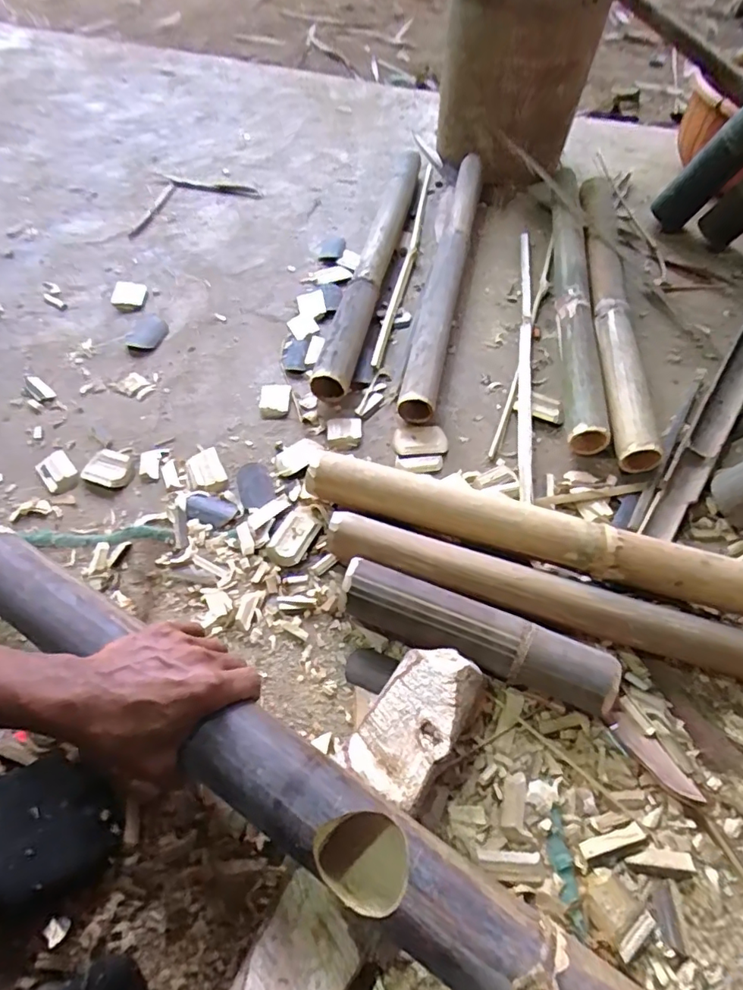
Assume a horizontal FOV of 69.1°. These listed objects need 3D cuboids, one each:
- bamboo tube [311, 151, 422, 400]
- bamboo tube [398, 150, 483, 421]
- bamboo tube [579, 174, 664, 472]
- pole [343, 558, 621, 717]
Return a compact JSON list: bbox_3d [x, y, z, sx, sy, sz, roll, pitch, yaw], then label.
[{"bbox_3d":[0.006,-0.391,0.882,0.064,0.057,0.616,11,57,7],"label":"bamboo tube"},{"bbox_3d":[0.123,-0.365,0.870,0.056,0.049,0.633,11,57,6],"label":"bamboo tube"},{"bbox_3d":[0.361,-0.303,0.822,0.064,0.058,0.632,6,57,3],"label":"bamboo tube"},{"bbox_3d":[0.096,0.137,0.517,0.254,0.064,0.055,19,59,12],"label":"pole"}]

